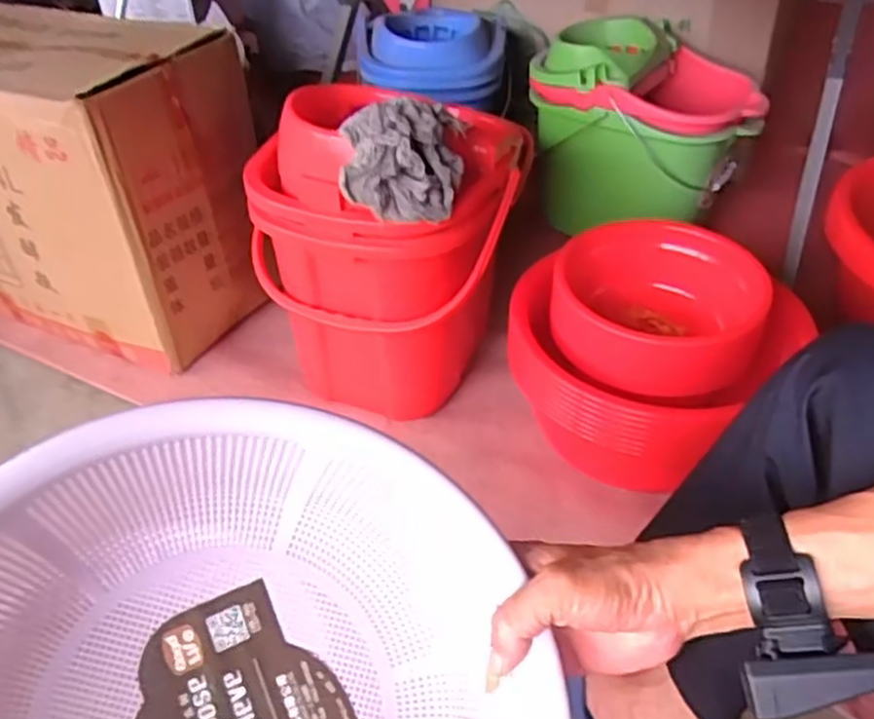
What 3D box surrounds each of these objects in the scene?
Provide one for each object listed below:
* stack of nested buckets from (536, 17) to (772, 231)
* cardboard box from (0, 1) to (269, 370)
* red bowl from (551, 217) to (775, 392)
[{"bbox_3d":[0.347,-0.391,1.312,0.361,0.288,0.257,9,41,10],"label":"stack of nested buckets"},{"bbox_3d":[-0.566,-0.292,1.157,0.595,0.385,0.302,17,44,19],"label":"cardboard box"},{"bbox_3d":[0.269,-0.064,0.935,0.239,0.109,0.239,0,41,0],"label":"red bowl"}]

